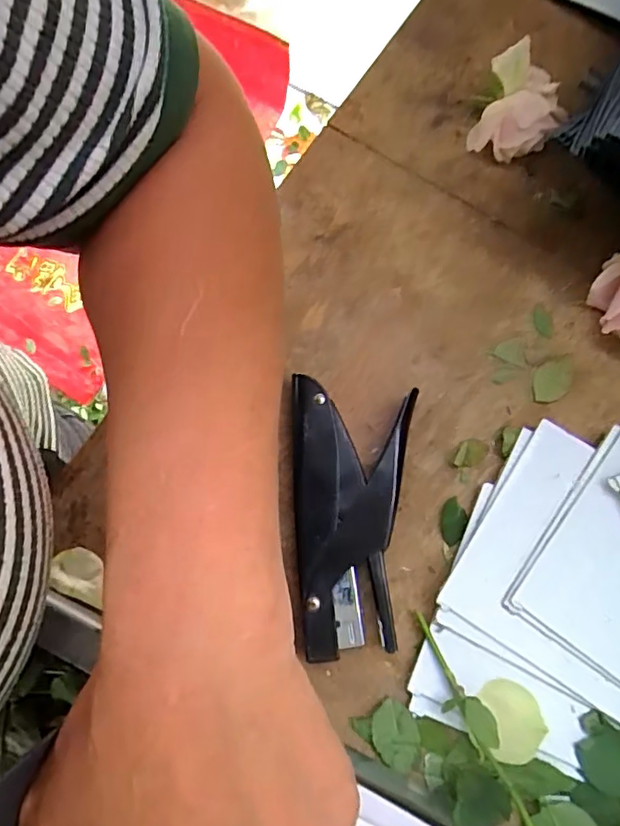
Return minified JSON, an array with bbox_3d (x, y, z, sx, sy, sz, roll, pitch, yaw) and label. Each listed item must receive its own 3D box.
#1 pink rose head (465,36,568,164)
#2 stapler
[{"bbox_3d":[0.131,-0.192,0.352,0.051,0.043,0.054,0,76,1],"label":"pink rose head"},{"bbox_3d":[0.017,0.057,0.313,0.065,0.021,0.143,6,78,4],"label":"stapler"}]

